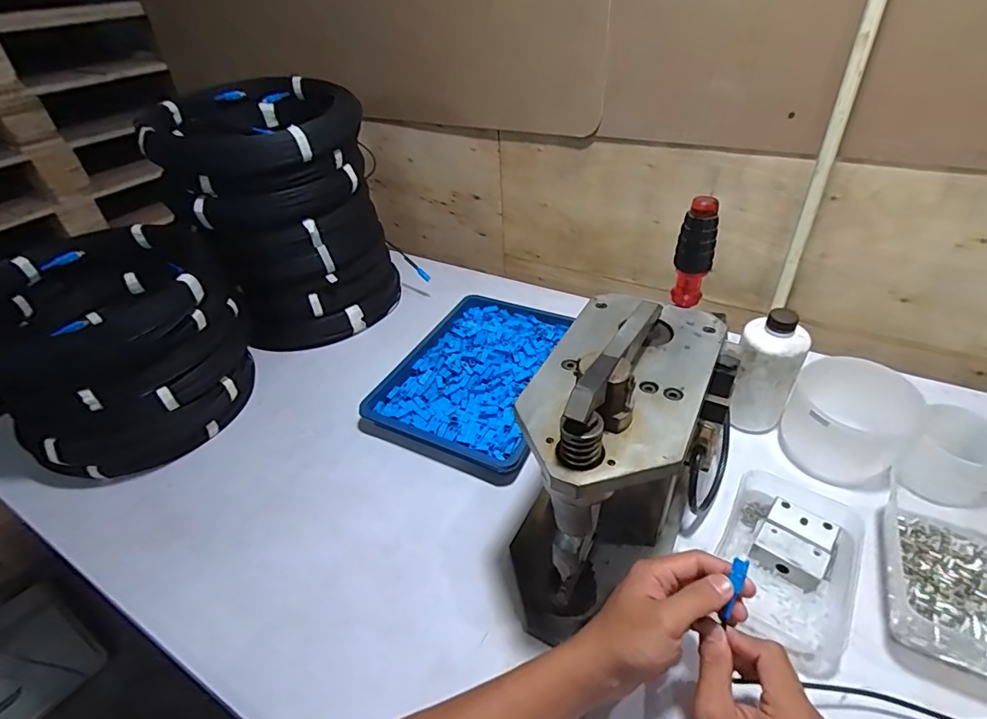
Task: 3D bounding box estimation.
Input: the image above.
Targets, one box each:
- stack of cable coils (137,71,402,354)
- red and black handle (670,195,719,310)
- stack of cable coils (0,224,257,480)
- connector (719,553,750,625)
[{"bbox_3d":[-0.336,-0.236,0.829,0.297,0.334,0.281,-32,47,-30],"label":"stack of cable coils"},{"bbox_3d":[0.192,-0.099,0.476,0.026,0.104,0.024,-12,40,-10],"label":"red and black handle"},{"bbox_3d":[-0.485,-0.022,0.672,0.273,0.217,0.274,-30,46,-29],"label":"stack of cable coils"},{"bbox_3d":[0.178,0.171,0.369,0.011,0.057,0.010,16,10,24],"label":"connector"}]

